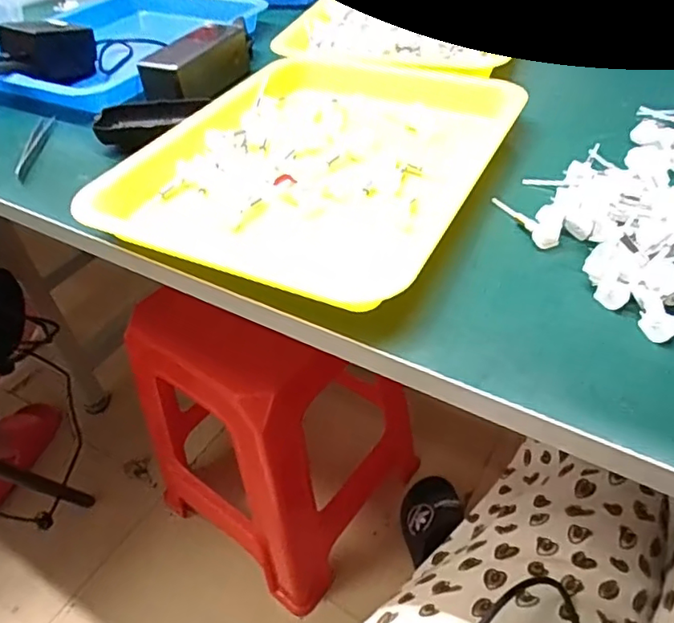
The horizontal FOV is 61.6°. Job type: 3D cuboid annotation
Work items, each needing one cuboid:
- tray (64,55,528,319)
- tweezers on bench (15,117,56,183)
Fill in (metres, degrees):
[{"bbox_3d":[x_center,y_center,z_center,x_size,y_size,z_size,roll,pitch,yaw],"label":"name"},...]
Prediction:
[{"bbox_3d":[-0.007,-0.134,0.466,0.251,0.032,0.316,18,49,22],"label":"tray"},{"bbox_3d":[-0.289,-0.161,0.544,0.013,0.009,0.126,-9,44,-5],"label":"tweezers on bench"}]

